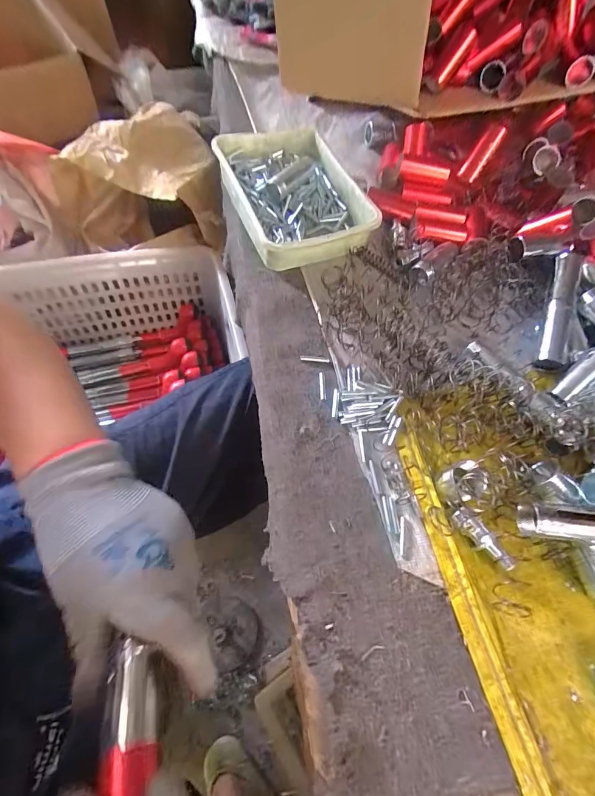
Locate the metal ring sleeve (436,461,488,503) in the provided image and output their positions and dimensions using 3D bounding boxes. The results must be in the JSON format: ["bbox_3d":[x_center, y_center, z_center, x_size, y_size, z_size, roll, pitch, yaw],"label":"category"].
[{"bbox_3d":[0.128,0.067,0.299,0.026,0.027,0.027,2,61,-5],"label":"metal ring sleeve"}]

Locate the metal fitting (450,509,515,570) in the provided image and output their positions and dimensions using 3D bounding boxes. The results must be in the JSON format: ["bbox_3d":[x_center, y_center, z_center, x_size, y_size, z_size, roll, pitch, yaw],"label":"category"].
[{"bbox_3d":[0.138,0.108,0.291,0.014,0.015,0.051,-39,72,-23],"label":"metal fitting"}]

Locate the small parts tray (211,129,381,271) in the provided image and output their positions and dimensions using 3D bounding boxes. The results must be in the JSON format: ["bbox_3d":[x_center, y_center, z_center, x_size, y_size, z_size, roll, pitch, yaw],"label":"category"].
[{"bbox_3d":[-0.005,-0.245,0.451,0.141,0.040,0.207,-18,65,-15],"label":"small parts tray"}]

